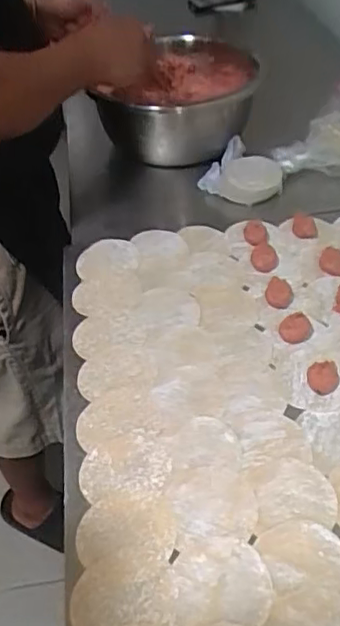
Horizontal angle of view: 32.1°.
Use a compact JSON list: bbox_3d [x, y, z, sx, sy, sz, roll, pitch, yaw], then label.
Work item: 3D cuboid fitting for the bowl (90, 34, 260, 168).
[{"bbox_3d":[0.039,-0.326,0.951,0.204,0.128,0.253,11,48,16],"label":"bowl"}]

